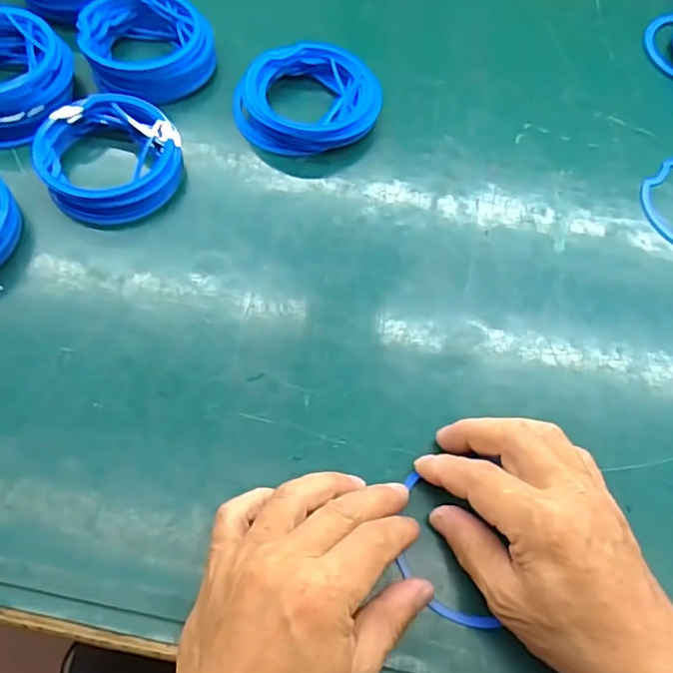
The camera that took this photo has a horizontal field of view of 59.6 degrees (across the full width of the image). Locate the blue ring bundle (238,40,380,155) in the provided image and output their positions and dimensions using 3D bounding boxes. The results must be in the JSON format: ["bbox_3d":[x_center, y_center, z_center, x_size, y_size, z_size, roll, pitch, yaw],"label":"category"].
[{"bbox_3d":[-0.024,-0.186,0.461,0.108,0.026,0.094,-16,65,-11],"label":"blue ring bundle"}]

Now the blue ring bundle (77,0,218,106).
[{"bbox_3d":[-0.152,-0.235,0.469,0.096,0.034,0.097,1,63,-3],"label":"blue ring bundle"}]

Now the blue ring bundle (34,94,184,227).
[{"bbox_3d":[-0.161,-0.129,0.423,0.094,0.025,0.101,-7,64,-7],"label":"blue ring bundle"}]

